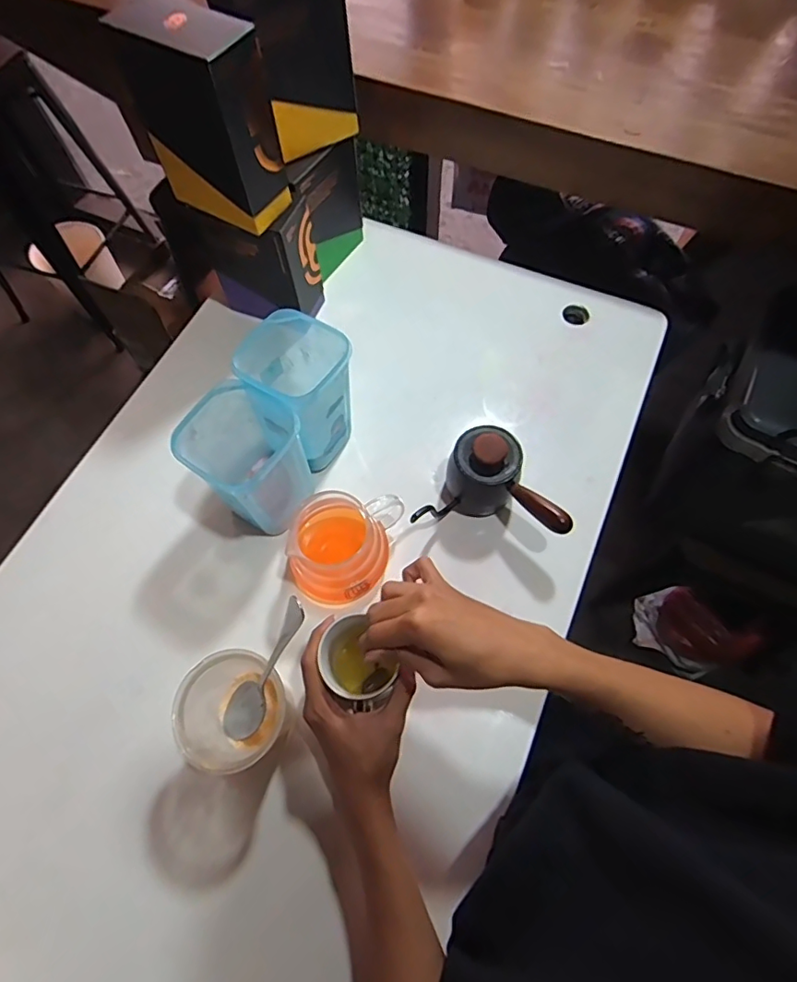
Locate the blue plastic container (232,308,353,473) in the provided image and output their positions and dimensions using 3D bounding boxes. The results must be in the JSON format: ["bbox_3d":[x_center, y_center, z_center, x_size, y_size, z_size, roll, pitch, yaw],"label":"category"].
[{"bbox_3d":[-0.106,-0.104,0.574,0.096,0.158,0.096,30,70,13],"label":"blue plastic container"}]

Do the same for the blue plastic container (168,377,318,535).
[{"bbox_3d":[-0.149,-0.029,0.538,0.091,0.141,0.099,35,72,15],"label":"blue plastic container"}]

